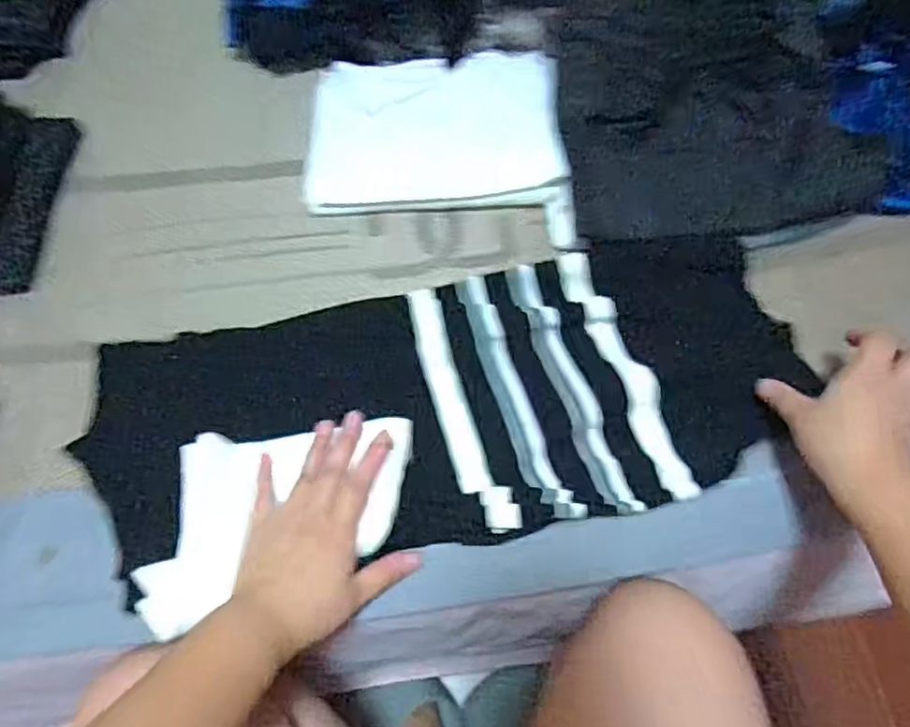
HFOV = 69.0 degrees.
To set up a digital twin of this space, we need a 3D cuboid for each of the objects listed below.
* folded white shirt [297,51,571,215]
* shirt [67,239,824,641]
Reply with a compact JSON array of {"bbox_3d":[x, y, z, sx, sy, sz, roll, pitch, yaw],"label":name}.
[{"bbox_3d":[-0.025,-0.249,0.688,0.256,0.030,0.204,0,64,1],"label":"folded white shirt"},{"bbox_3d":[-0.003,0.032,0.547,0.568,0.030,0.234,-10,64,-4],"label":"shirt"}]

